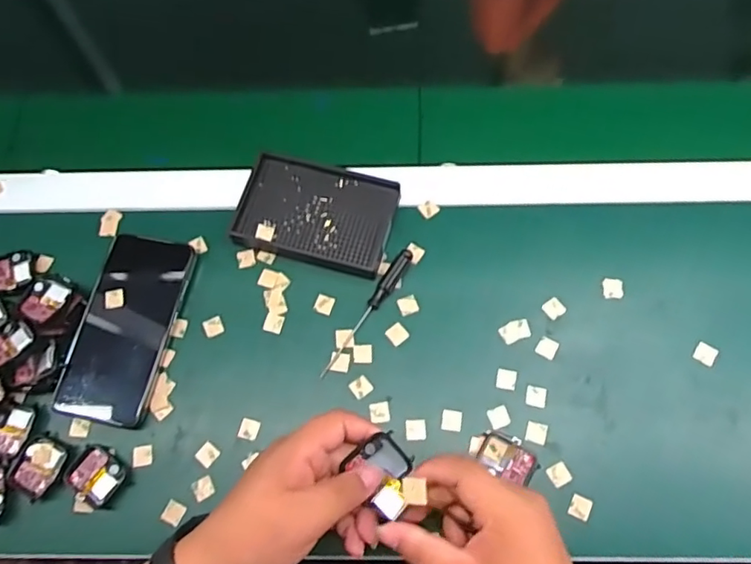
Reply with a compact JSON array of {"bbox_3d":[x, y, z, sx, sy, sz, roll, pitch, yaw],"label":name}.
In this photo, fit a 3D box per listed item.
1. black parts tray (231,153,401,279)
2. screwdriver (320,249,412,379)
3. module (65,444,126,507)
[{"bbox_3d":[-0.051,-0.066,0.534,0.134,0.027,0.097,16,70,9],"label":"black parts tray"},{"bbox_3d":[-0.006,0.026,0.499,0.013,0.011,0.131,30,73,14],"label":"screwdriver"},{"bbox_3d":[-0.222,0.153,0.464,0.041,0.011,0.037,31,73,14],"label":"module"}]

